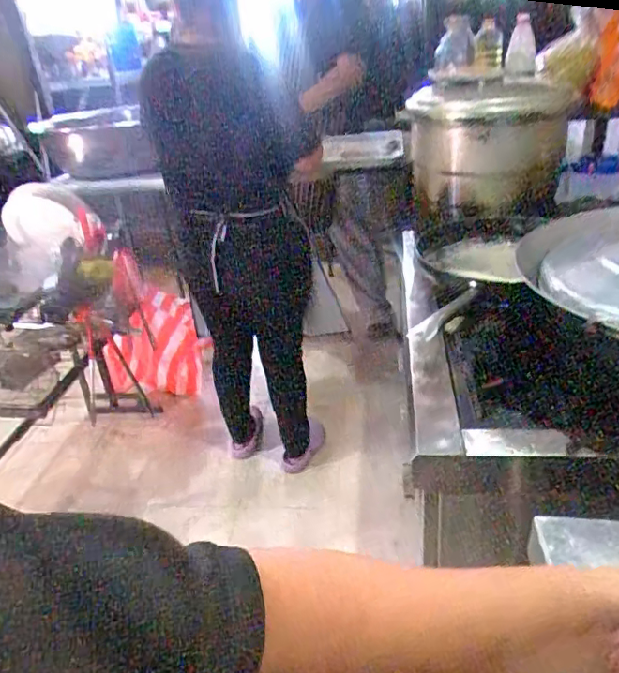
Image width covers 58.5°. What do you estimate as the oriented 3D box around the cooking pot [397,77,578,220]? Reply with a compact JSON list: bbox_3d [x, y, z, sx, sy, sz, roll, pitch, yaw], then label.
[{"bbox_3d":[0.445,-0.483,1.415,0.333,0.301,0.274,-10,29,-8],"label":"cooking pot"}]

